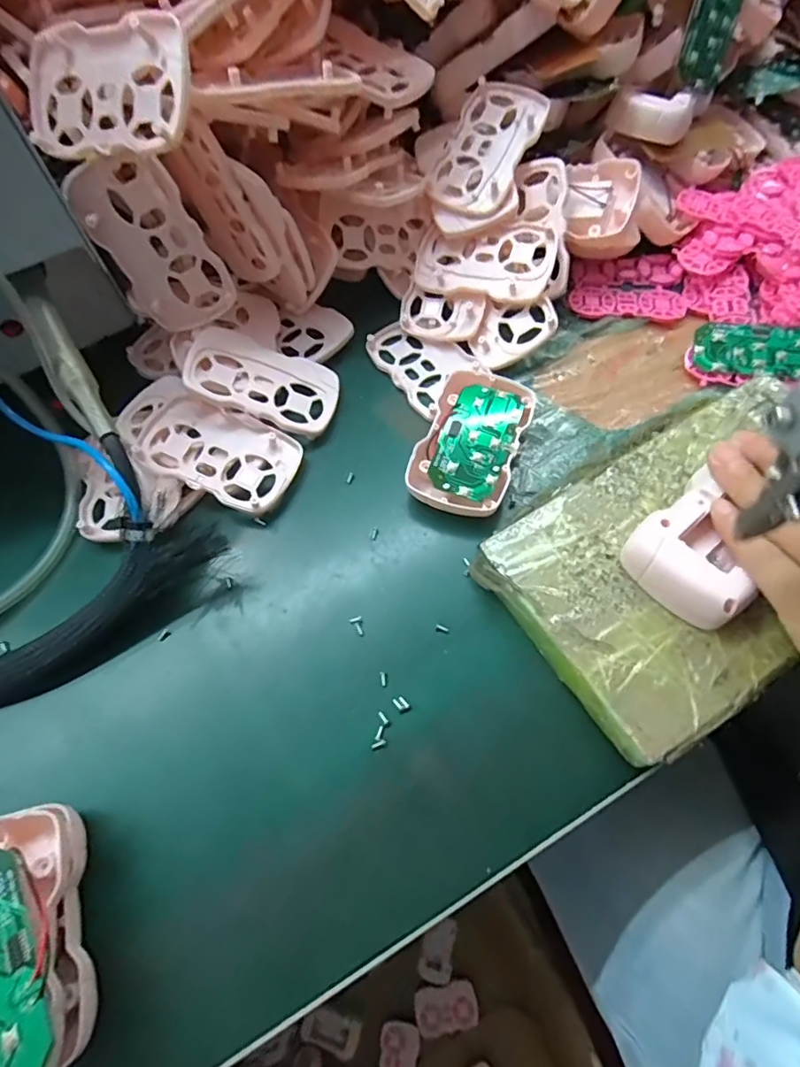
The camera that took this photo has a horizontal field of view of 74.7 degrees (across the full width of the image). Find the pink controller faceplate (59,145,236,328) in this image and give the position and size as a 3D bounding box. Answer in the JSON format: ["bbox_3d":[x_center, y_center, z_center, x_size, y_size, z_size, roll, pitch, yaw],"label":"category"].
[{"bbox_3d":[-0.134,-0.154,0.286,0.056,0.088,0.009,-20,45,9],"label":"pink controller faceplate"}]

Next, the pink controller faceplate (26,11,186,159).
[{"bbox_3d":[-0.138,-0.206,0.244,0.086,0.009,0.051,10,105,15],"label":"pink controller faceplate"}]

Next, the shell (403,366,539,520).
[{"bbox_3d":[0.043,-0.056,0.305,0.053,0.021,0.105,19,65,11],"label":"shell"}]

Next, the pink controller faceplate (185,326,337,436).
[{"bbox_3d":[-0.082,-0.093,0.317,0.088,0.004,0.054,20,63,-13],"label":"pink controller faceplate"}]

